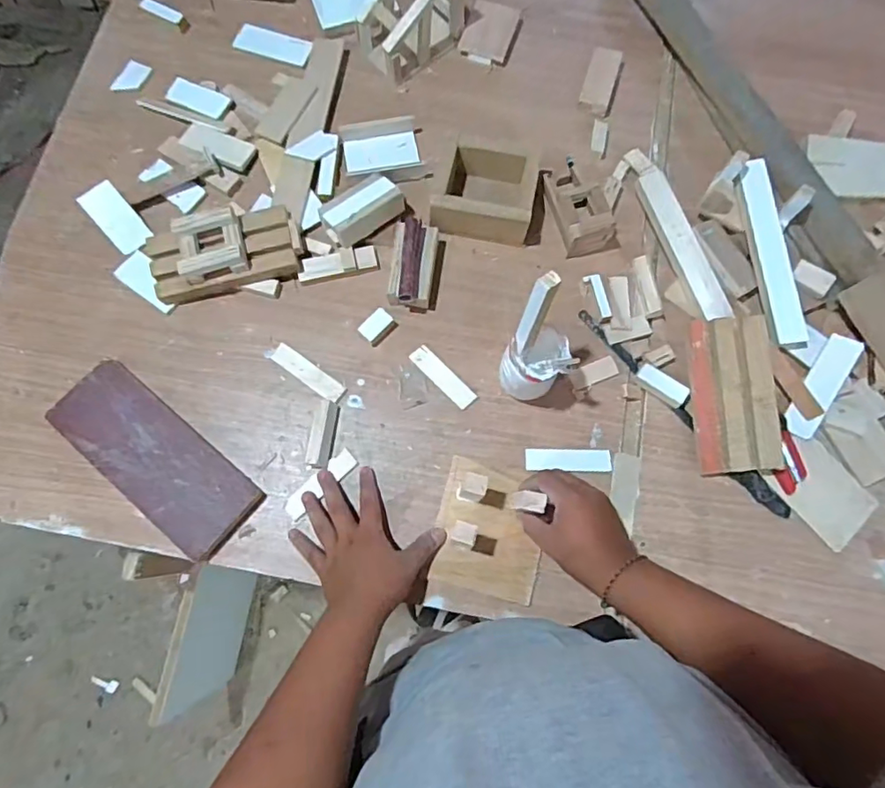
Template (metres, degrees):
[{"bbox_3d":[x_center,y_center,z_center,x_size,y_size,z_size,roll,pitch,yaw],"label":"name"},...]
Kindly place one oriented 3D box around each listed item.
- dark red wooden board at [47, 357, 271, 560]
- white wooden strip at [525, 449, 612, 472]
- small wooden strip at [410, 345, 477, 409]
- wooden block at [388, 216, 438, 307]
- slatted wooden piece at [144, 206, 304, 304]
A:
[{"bbox_3d":[-0.312,0.065,0.595,0.238,0.021,0.089,39,77,9],"label":"dark red wooden board"},{"bbox_3d":[0.141,0.074,0.619,0.094,0.006,0.025,1,74,-1],"label":"white wooden strip"},{"bbox_3d":[0.001,-0.020,0.640,0.025,0.004,0.089,-44,79,-12],"label":"small wooden strip"},{"bbox_3d":[-0.035,-0.149,0.651,0.049,0.045,0.102,7,74,1],"label":"wooden block"},{"bbox_3d":[-0.258,-0.172,0.647,0.178,0.053,0.100,-18,75,-6],"label":"slatted wooden piece"}]

